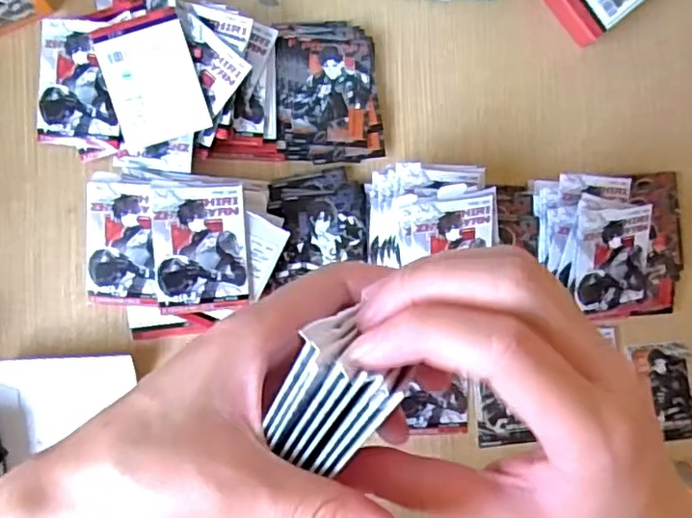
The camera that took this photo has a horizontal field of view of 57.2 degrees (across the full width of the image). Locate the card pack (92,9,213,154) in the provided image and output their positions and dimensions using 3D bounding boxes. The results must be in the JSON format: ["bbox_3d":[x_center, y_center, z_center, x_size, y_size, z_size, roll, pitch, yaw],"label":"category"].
[{"bbox_3d":[-0.165,-0.153,0.538,0.073,0.009,0.105,-18,90,-8],"label":"card pack"}]

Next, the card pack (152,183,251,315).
[{"bbox_3d":[-0.120,-0.009,0.530,0.074,0.007,0.105,-3,99,-14],"label":"card pack"}]

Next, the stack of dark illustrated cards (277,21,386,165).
[{"bbox_3d":[-0.016,-0.155,0.588,0.094,0.013,0.128,-5,89,-8],"label":"stack of dark illustrated cards"}]

